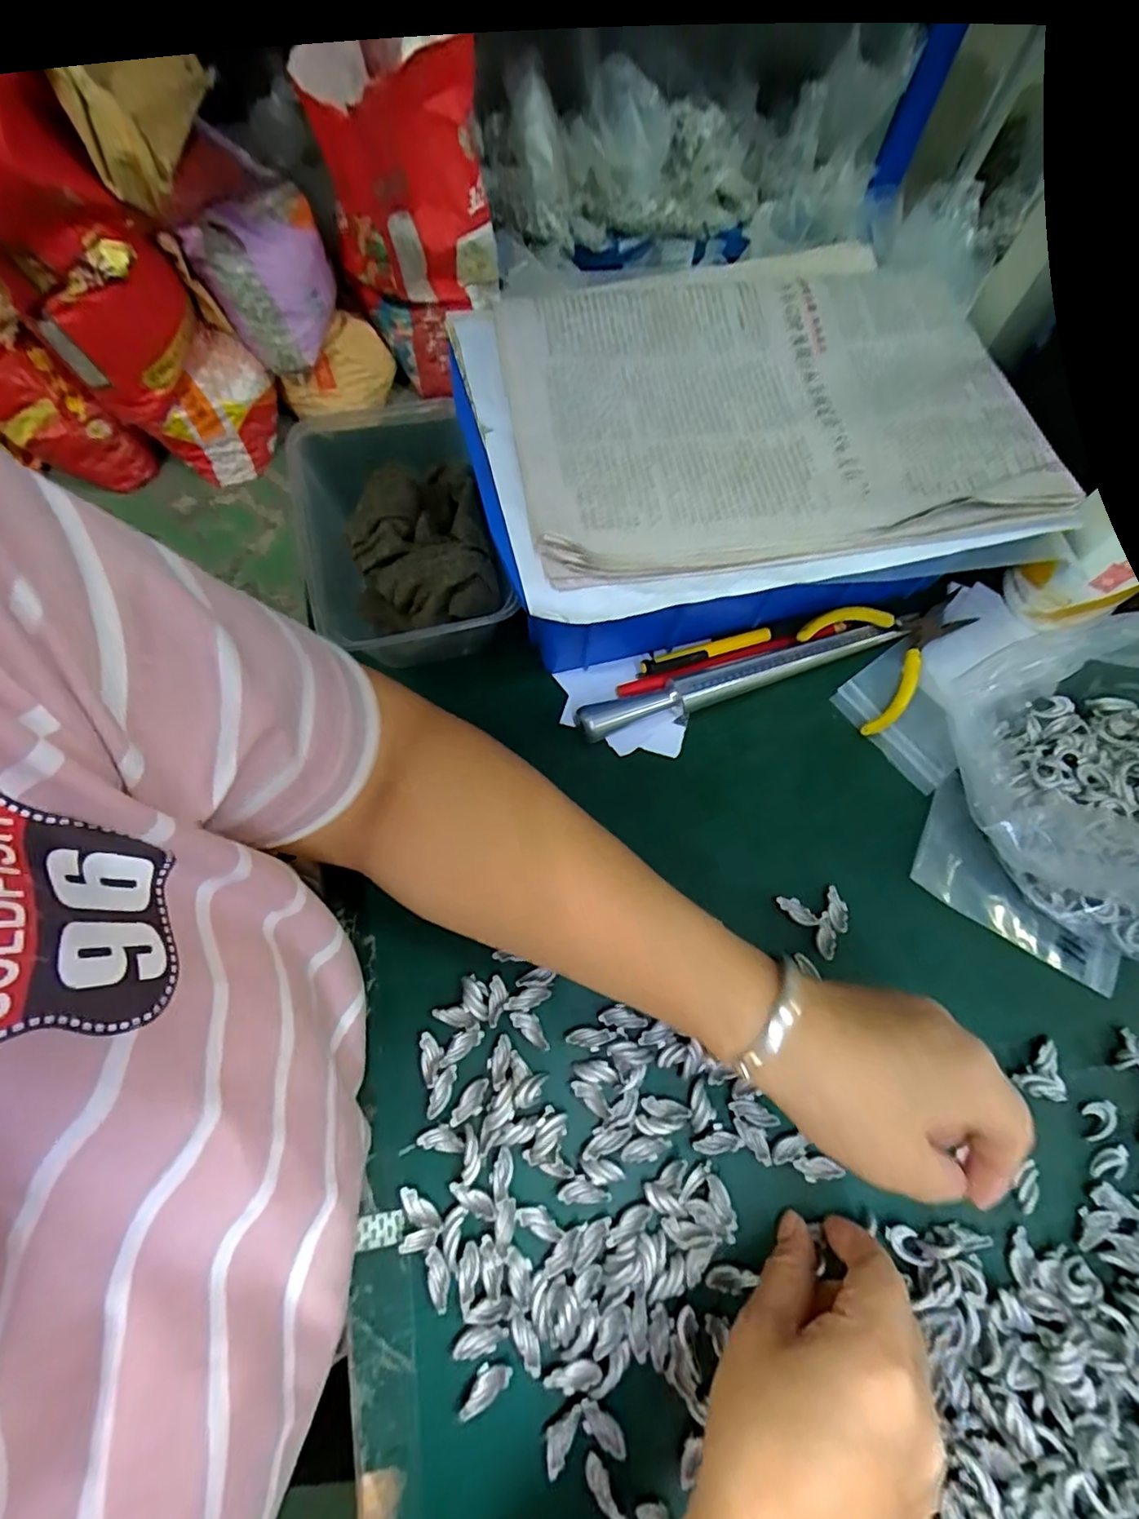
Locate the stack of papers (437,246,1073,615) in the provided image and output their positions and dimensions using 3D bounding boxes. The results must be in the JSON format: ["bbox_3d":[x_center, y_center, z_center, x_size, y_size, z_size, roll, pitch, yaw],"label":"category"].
[{"bbox_3d":[0.094,-0.186,0.316,0.278,0.023,0.208,-13,69,-5],"label":"stack of papers"}]

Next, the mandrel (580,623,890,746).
[{"bbox_3d":[0.104,-0.050,0.364,0.207,0.022,0.019,-19,70,-8],"label":"mandrel"}]

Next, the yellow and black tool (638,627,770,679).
[{"bbox_3d":[0.085,-0.067,0.369,0.089,0.011,0.011,-19,70,-8],"label":"yellow and black tool"}]

